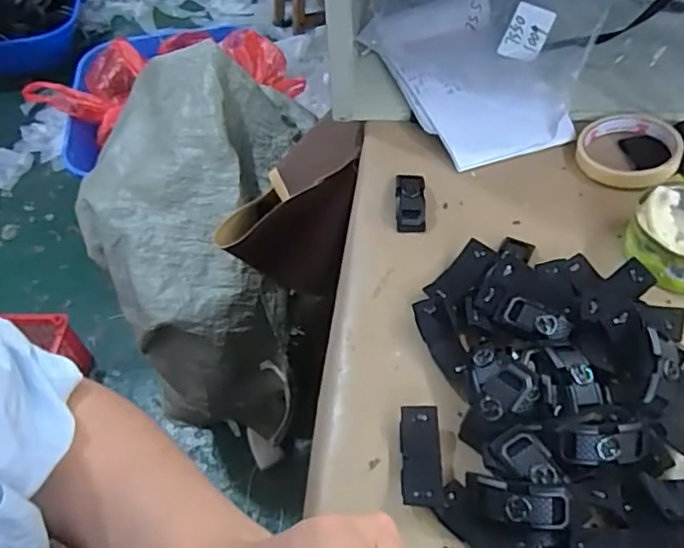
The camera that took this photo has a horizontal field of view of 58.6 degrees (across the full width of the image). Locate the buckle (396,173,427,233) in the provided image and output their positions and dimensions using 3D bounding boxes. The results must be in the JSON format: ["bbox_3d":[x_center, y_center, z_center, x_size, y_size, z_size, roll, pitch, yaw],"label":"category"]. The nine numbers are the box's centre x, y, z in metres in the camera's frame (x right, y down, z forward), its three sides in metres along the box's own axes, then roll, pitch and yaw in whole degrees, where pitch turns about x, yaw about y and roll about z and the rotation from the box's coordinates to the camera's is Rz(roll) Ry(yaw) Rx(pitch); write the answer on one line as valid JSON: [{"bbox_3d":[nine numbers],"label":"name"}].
[{"bbox_3d":[0.060,-0.065,0.530,0.025,0.014,0.062,1,51,4],"label":"buckle"}]

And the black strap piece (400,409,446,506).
[{"bbox_3d":[0.050,0.114,0.386,0.025,0.009,0.061,-1,51,3],"label":"black strap piece"}]

